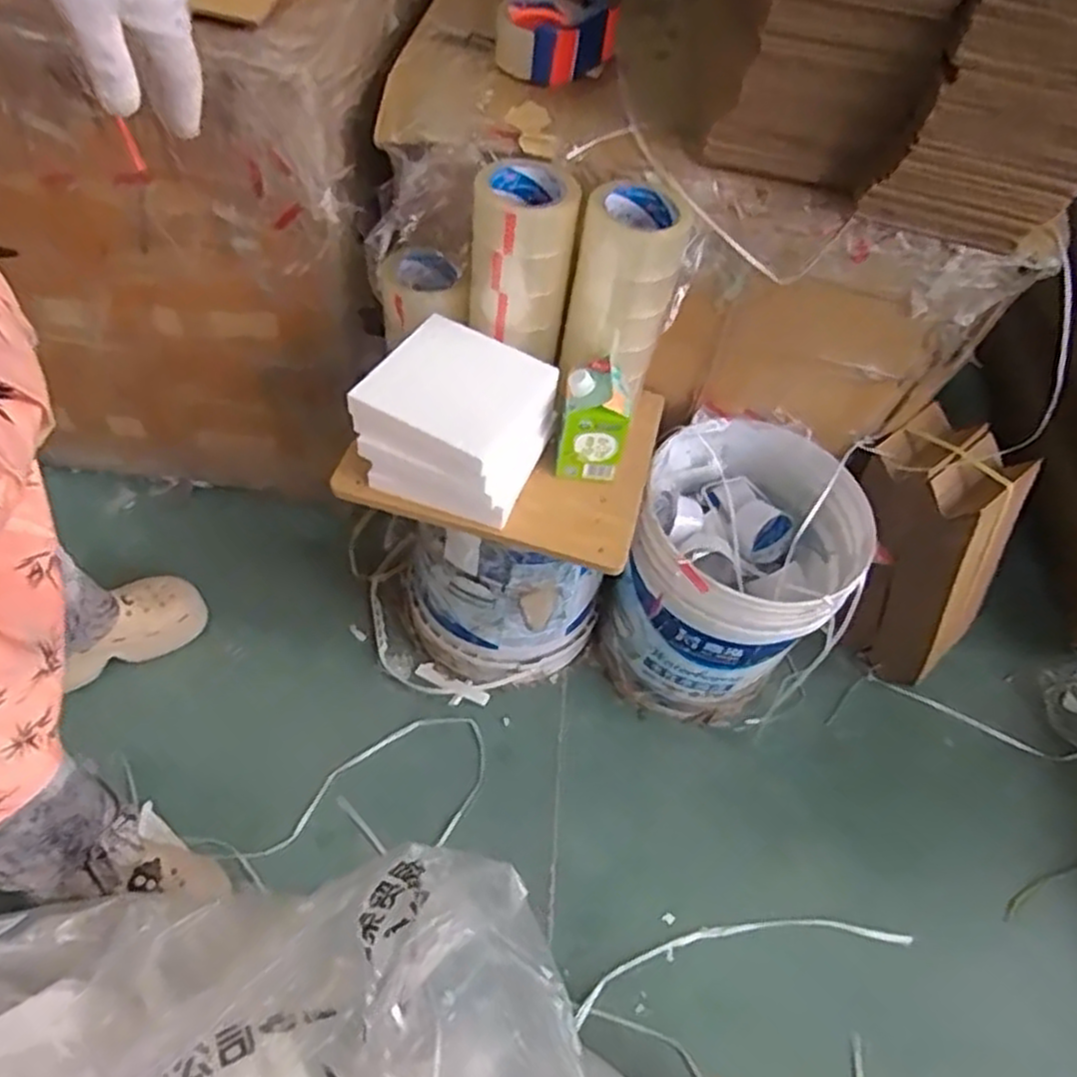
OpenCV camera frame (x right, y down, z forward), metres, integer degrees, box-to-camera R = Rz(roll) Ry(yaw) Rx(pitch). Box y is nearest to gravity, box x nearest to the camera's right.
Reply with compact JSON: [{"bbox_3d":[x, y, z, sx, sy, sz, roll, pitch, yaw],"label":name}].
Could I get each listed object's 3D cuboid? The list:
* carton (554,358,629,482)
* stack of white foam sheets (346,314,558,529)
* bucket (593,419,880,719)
[{"bbox_3d":[0.062,-0.136,0.888,0.072,0.124,0.079,8,52,2],"label":"carton"},{"bbox_3d":[-0.089,-0.126,0.861,0.171,0.133,0.166,25,54,14],"label":"stack of white foam sheets"},{"bbox_3d":[0.271,0.064,1.112,0.285,0.359,0.313,3,52,-3],"label":"bucket"}]

